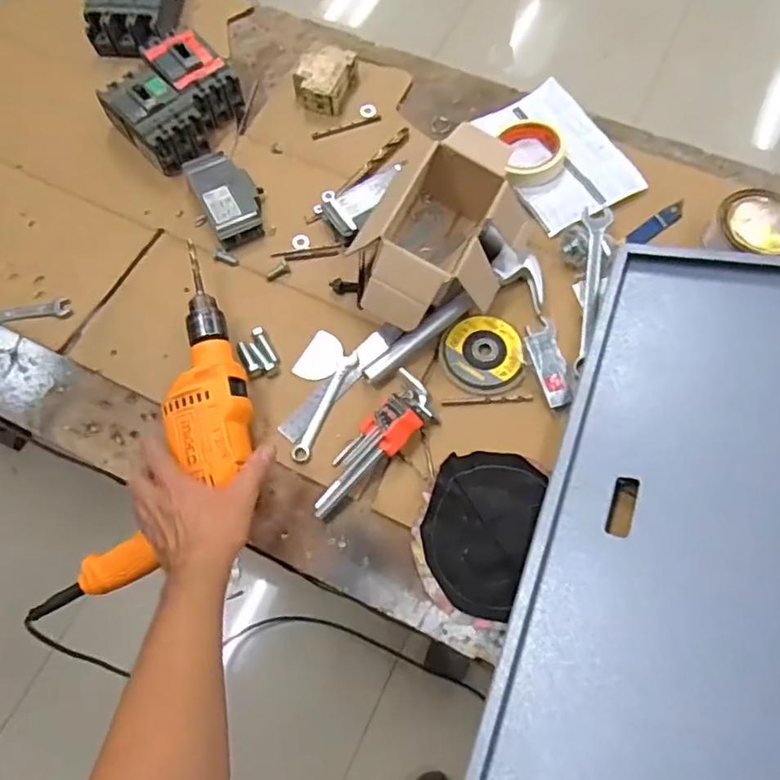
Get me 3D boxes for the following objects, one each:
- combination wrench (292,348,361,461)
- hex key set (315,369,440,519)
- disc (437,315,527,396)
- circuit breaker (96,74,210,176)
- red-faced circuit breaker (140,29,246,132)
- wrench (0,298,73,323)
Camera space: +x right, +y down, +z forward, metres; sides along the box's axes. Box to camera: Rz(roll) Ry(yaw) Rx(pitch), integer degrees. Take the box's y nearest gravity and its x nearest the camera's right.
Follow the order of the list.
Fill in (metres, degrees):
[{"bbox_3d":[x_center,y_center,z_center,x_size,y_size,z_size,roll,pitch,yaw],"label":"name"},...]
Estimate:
[{"bbox_3d":[-0.069,0.015,0.681,0.019,0.008,0.136,23,69,10],"label":"combination wrench"},{"bbox_3d":[-0.016,0.058,0.642,0.058,0.034,0.170,37,72,15],"label":"hex key set"},{"bbox_3d":[0.101,-0.038,0.698,0.089,0.011,0.089,0,67,1],"label":"disc"},{"bbox_3d":[-0.299,-0.345,0.807,0.085,0.069,0.130,-41,72,-15],"label":"circuit breaker"},{"bbox_3d":[-0.257,-0.410,0.833,0.084,0.073,0.113,-33,70,-13],"label":"red-faced circuit breaker"},{"bbox_3d":[-0.439,-0.086,0.728,0.136,0.004,0.028,-9,67,-3],"label":"wrench"}]

